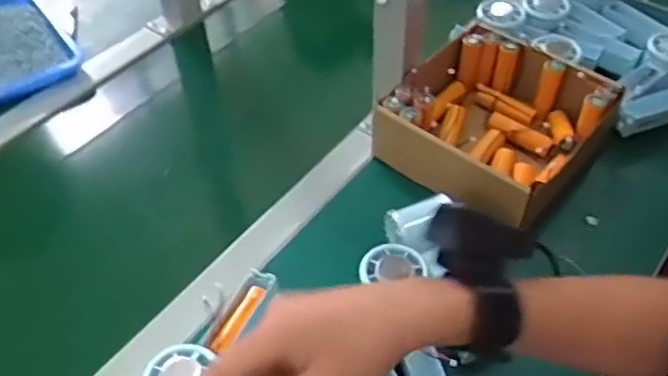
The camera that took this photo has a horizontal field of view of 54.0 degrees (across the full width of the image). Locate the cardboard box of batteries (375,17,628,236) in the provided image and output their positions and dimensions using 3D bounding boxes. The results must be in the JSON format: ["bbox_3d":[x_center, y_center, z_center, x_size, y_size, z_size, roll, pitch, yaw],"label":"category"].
[{"bbox_3d":[0.173,-0.071,0.695,0.185,0.076,0.201,34,58,27],"label":"cardboard box of batteries"}]

